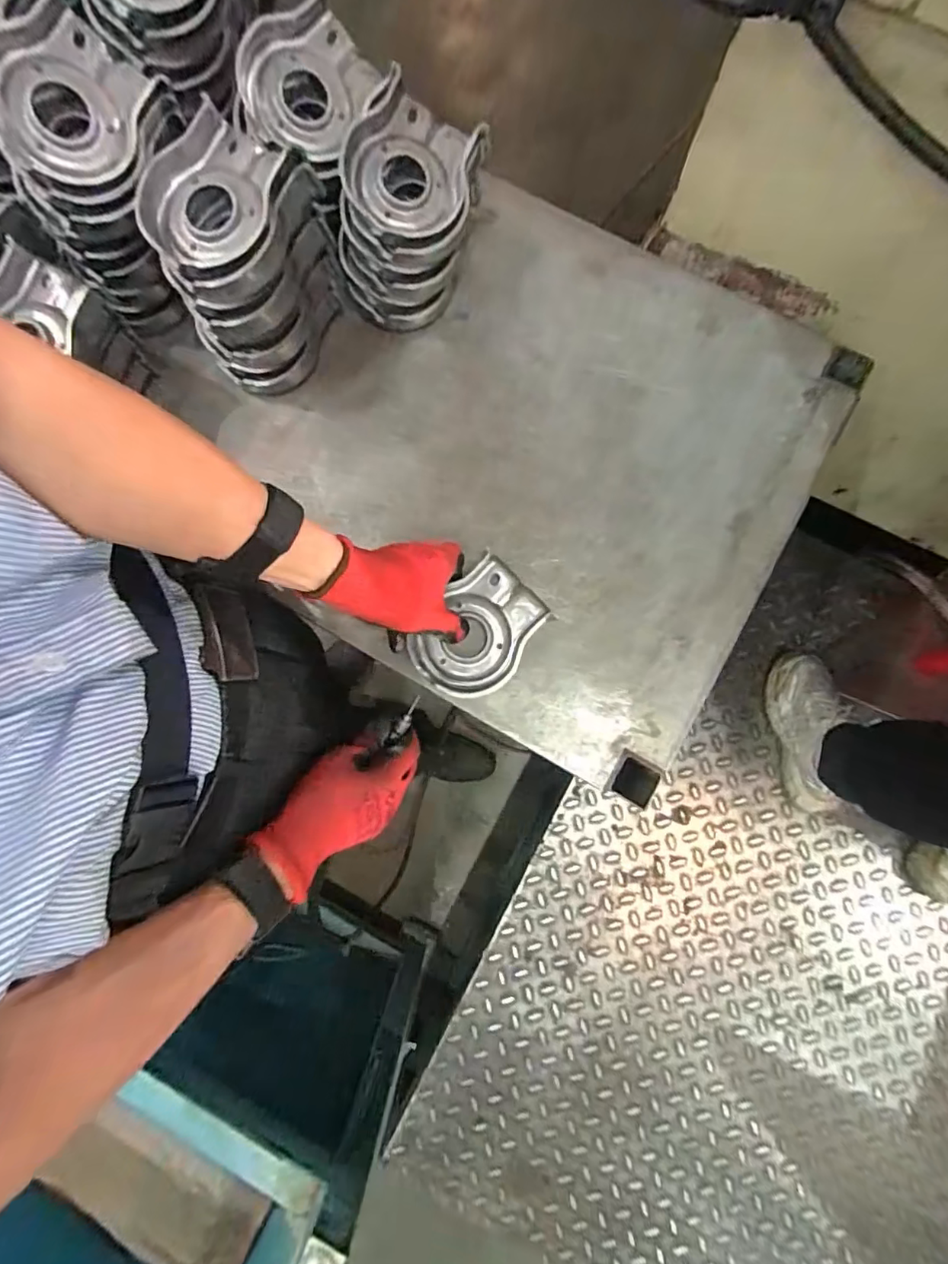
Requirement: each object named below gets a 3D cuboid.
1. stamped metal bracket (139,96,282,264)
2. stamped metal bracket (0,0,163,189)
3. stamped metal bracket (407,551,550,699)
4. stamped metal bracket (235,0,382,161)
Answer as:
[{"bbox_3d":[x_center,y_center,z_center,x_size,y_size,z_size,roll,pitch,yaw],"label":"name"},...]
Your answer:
[{"bbox_3d":[-0.208,-0.346,0.414,0.098,0.024,0.122,2,82,1],"label":"stamped metal bracket"},{"bbox_3d":[-0.319,-0.415,0.411,0.108,0.019,0.120,16,89,-23],"label":"stamped metal bracket"},{"bbox_3d":[0.005,0.001,0.482,0.086,0.014,0.123,38,82,7],"label":"stamped metal bracket"},{"bbox_3d":[-0.138,-0.472,0.452,0.091,0.048,0.137,27,81,6],"label":"stamped metal bracket"}]

